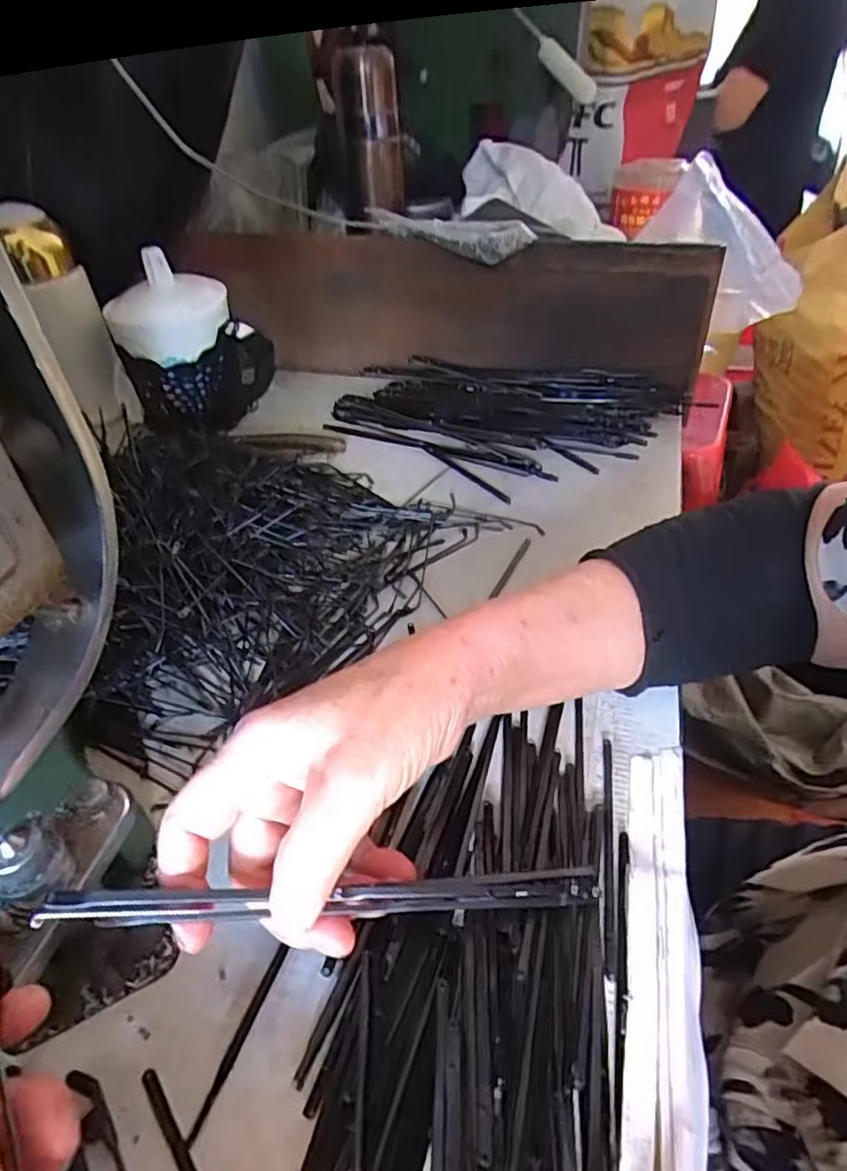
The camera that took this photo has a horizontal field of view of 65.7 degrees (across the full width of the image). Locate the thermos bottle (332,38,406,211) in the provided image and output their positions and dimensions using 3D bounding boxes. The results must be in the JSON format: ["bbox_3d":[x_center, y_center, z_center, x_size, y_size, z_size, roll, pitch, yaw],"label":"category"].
[{"bbox_3d":[-0.050,-0.420,0.607,0.054,0.121,0.054,-8,42,-4],"label":"thermos bottle"}]

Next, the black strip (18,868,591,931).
[{"bbox_3d":[-0.028,0.107,0.225,0.187,0.006,0.010,3,41,-12],"label":"black strip"}]

